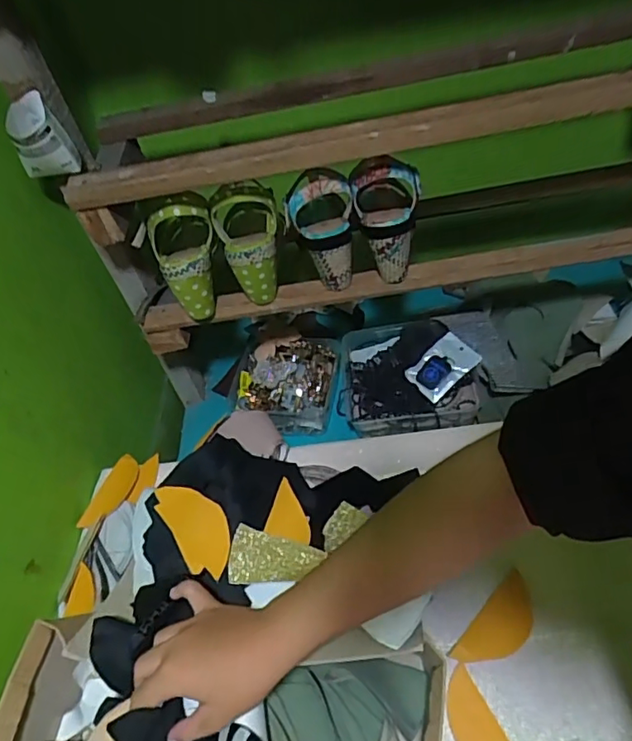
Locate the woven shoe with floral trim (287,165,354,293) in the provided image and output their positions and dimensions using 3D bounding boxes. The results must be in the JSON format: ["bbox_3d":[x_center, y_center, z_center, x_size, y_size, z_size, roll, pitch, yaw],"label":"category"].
[{"bbox_3d":[0.015,-0.168,0.666,0.075,0.144,0.075,-17,18,-10],"label":"woven shoe with floral trim"}]

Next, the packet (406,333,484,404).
[{"bbox_3d":[0.190,-0.006,0.824,0.094,0.020,0.068,-42,61,1],"label":"packet"}]

